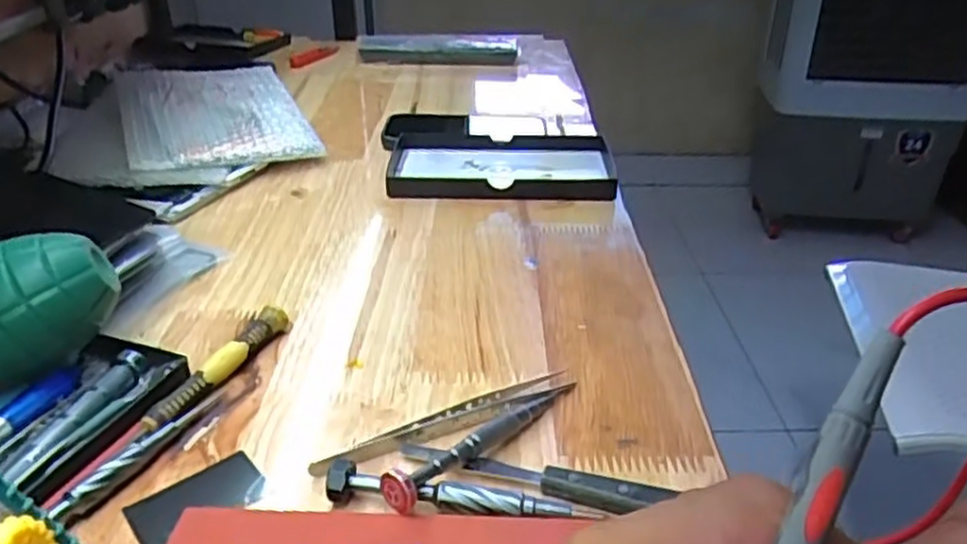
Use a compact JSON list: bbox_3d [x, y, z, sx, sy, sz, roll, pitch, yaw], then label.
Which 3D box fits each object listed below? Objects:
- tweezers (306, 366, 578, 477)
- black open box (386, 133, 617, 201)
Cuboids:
[{"bbox_3d":[-0.014,0.069,0.340,0.128,0.009,0.015,-16,33,-28],"label":"tweezers"},{"bbox_3d":[0.015,-0.084,0.597,0.180,0.020,0.114,1,29,0],"label":"black open box"}]

